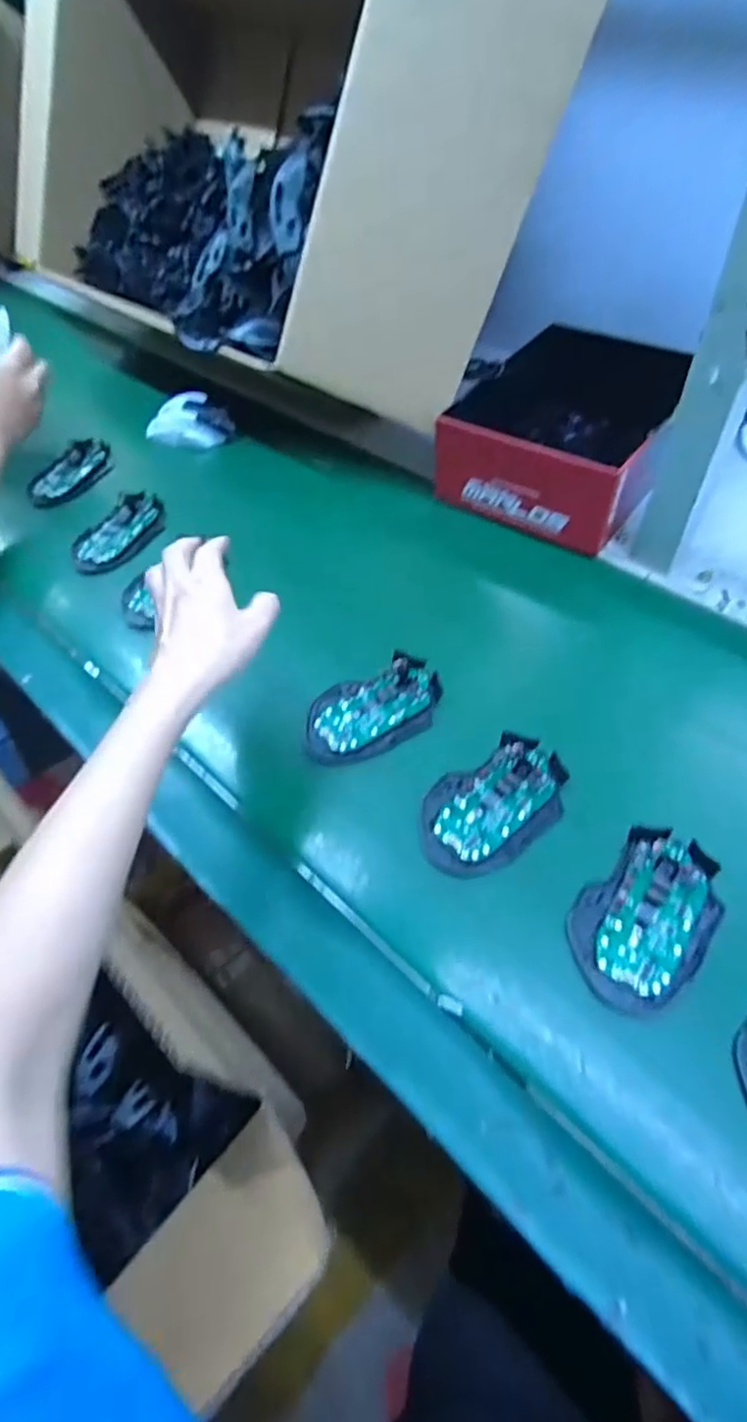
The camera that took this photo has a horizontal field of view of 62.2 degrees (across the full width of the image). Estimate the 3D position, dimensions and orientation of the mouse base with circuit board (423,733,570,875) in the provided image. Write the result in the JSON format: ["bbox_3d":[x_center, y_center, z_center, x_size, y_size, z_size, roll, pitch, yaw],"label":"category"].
[{"bbox_3d":[0.086,0.066,0.441,0.114,0.025,0.071,-29,57,-16],"label":"mouse base with circuit board"}]

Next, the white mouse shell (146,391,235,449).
[{"bbox_3d":[-0.222,-0.358,0.761,0.107,0.033,0.067,14,60,15],"label":"white mouse shell"}]

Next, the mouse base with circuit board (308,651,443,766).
[{"bbox_3d":[-0.001,-0.001,0.496,0.115,0.023,0.067,-25,56,-13],"label":"mouse base with circuit board"}]

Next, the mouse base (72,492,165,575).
[{"bbox_3d":[-0.267,-0.190,0.652,0.068,0.012,0.117,20,62,18],"label":"mouse base"}]

